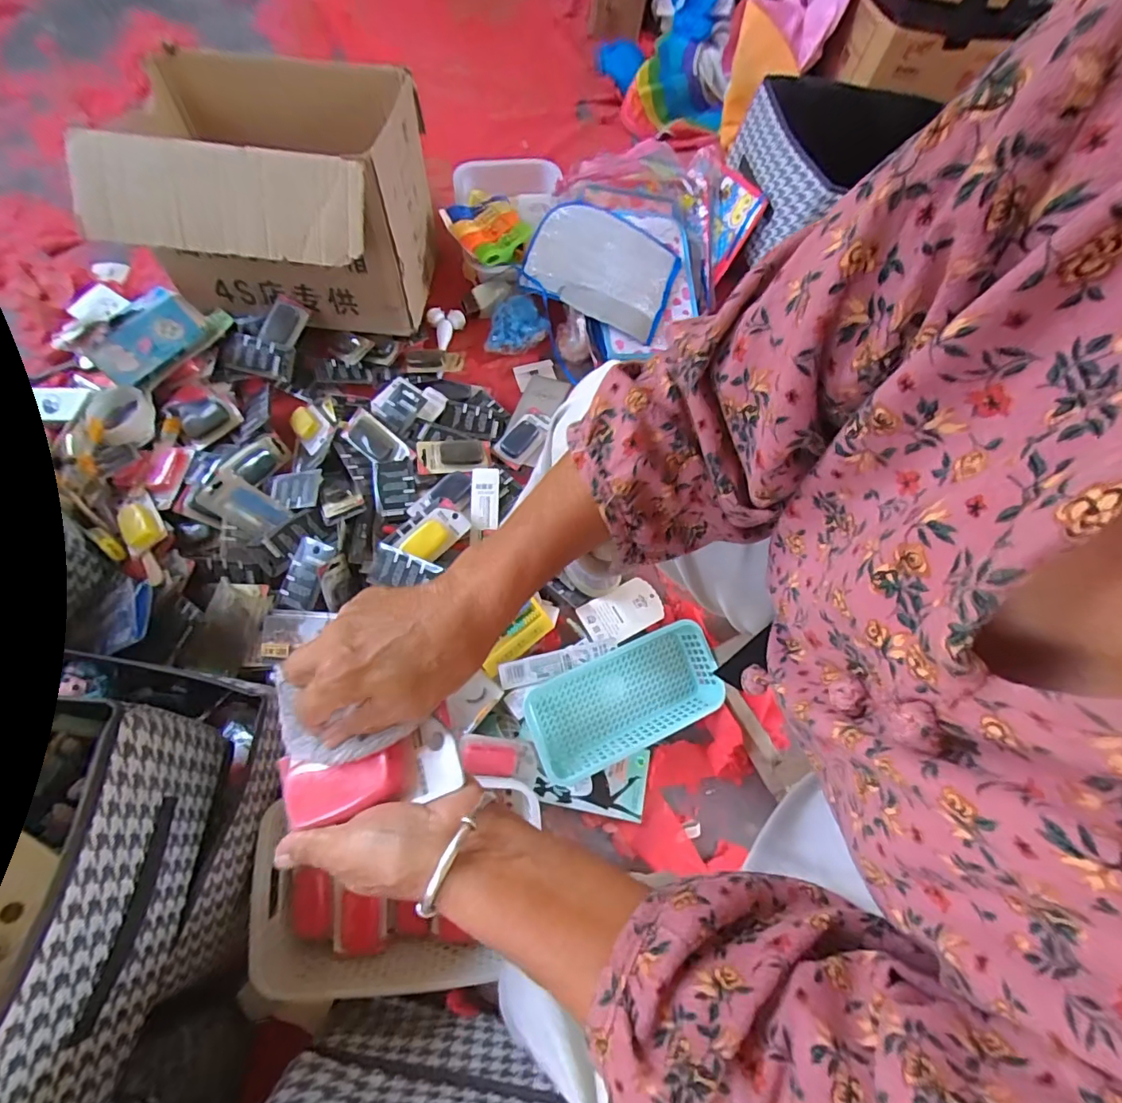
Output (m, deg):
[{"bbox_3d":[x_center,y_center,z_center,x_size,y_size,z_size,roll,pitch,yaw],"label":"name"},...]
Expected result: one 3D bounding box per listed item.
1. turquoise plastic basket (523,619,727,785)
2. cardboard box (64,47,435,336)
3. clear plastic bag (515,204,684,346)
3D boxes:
[{"bbox_3d":[0.088,0.200,0.692,0.266,0.069,0.132,-24,65,-10],"label":"turquoise plastic basket"},{"bbox_3d":[-0.415,-0.514,0.768,0.372,0.282,0.304,3,64,3],"label":"cardboard box"},{"bbox_3d":[0.075,-0.510,0.906,0.257,0.024,0.204,24,78,-7],"label":"clear plastic bag"}]

